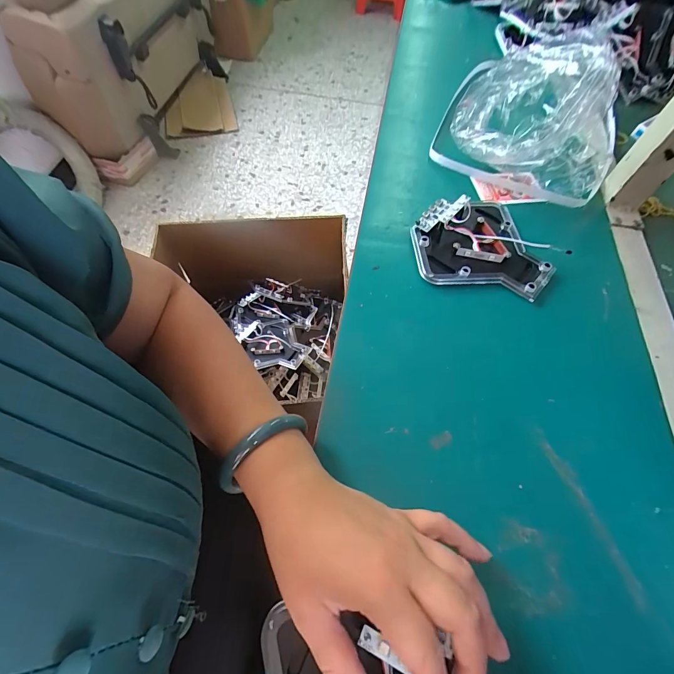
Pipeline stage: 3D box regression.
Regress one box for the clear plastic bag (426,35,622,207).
[{"bbox_3d":[0.234,-0.272,0.421,0.188,0.132,0.184,-7,62,-7],"label":"clear plastic bag"}]

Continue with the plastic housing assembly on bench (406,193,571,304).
[{"bbox_3d":[0.163,-0.111,0.384,0.155,0.031,0.132,11,61,3],"label":"plastic housing assembly on bench"}]

